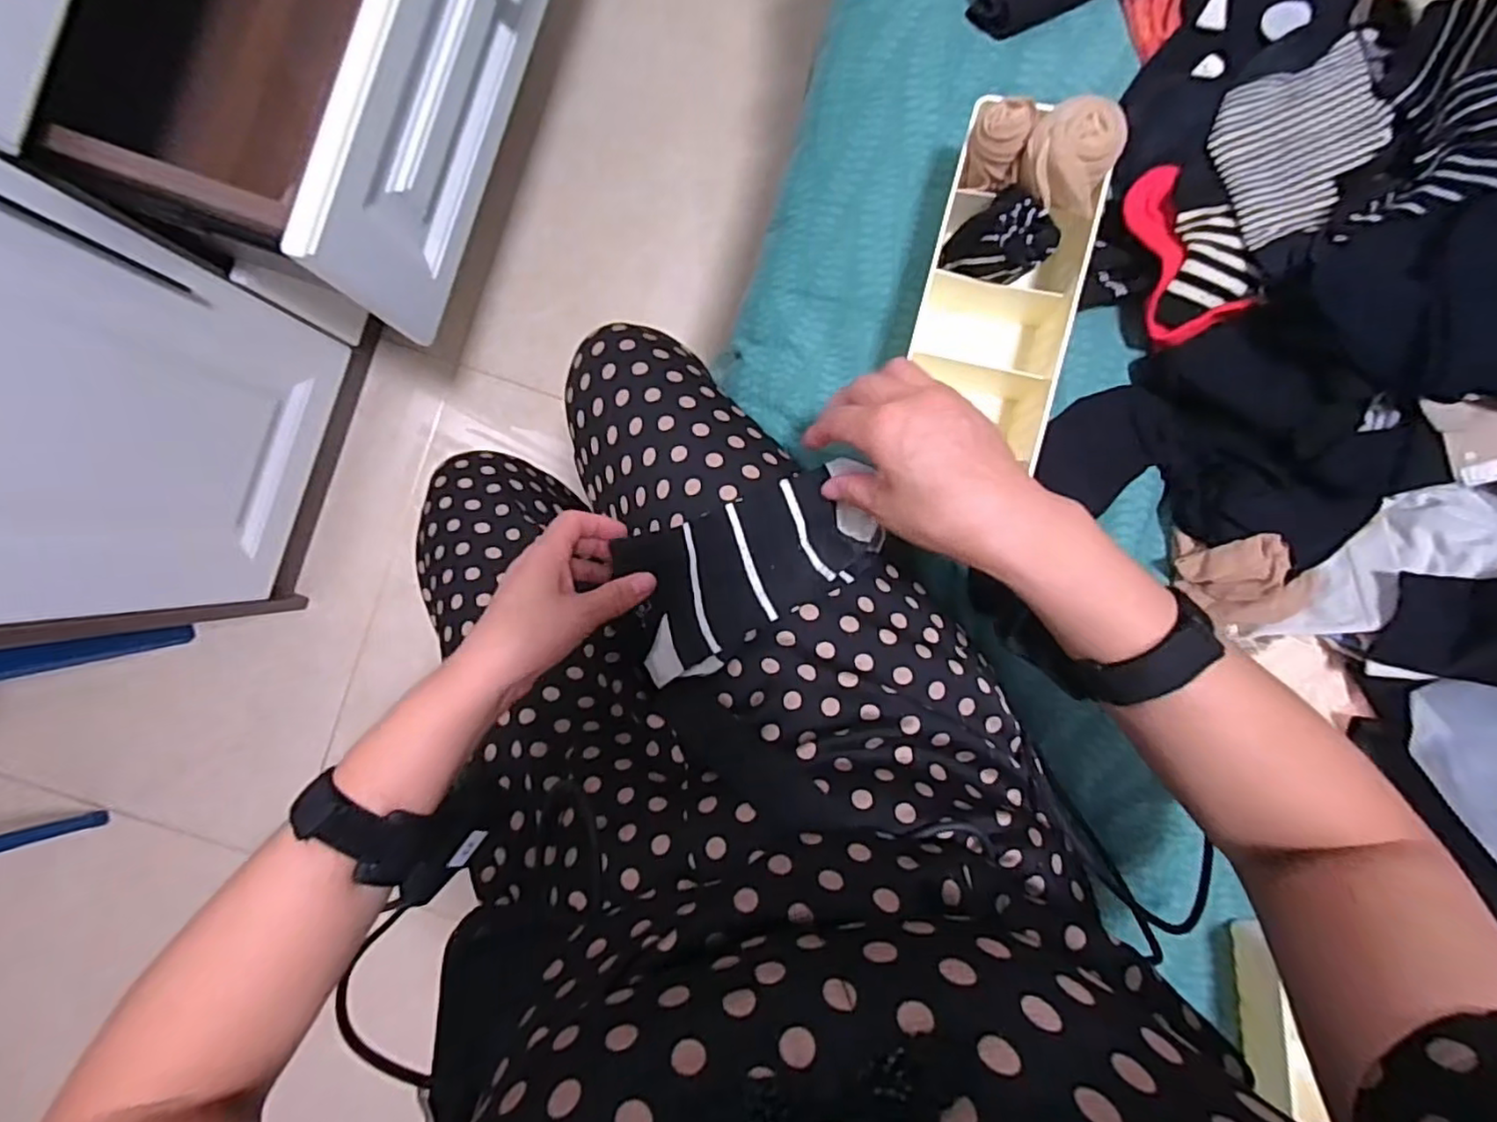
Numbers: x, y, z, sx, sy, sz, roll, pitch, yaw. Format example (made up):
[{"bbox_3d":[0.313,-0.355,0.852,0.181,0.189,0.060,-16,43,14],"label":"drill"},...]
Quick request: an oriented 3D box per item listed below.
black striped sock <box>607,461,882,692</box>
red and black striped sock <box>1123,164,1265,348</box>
[{"bbox_3d":[-0.001,0.010,0.408,0.165,0.033,0.094,-19,77,9],"label":"black striped sock"},{"bbox_3d":[0.290,-0.207,0.436,0.062,0.042,0.118,-8,91,-1],"label":"red and black striped sock"}]

